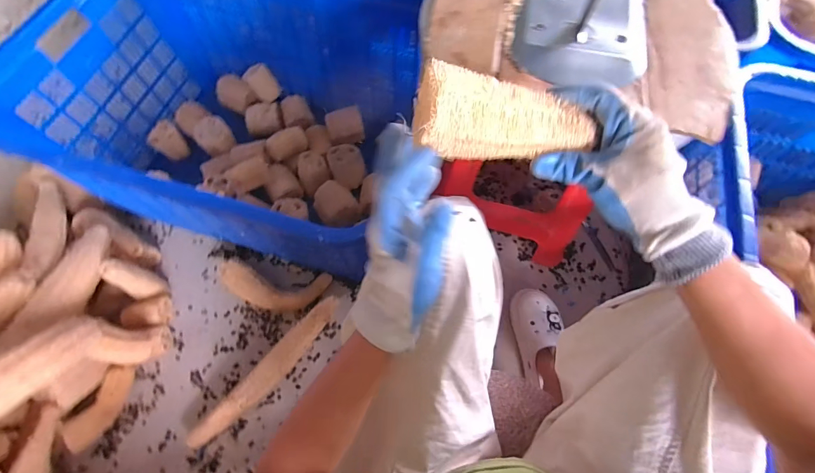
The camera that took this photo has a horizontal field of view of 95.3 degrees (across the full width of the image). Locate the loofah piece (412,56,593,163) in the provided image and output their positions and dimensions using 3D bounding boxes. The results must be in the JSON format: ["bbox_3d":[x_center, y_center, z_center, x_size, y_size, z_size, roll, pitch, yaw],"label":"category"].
[{"bbox_3d":[0.078,-0.095,0.306,0.147,0.045,0.064,2,66,-14],"label":"loofah piece"}]

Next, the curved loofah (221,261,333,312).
[{"bbox_3d":[-0.309,0.122,0.876,0.239,0.069,0.094,3,66,0],"label":"curved loofah"}]

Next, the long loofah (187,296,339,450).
[{"bbox_3d":[-0.292,0.293,0.796,0.056,0.081,0.390,41,72,16],"label":"long loofah"}]

